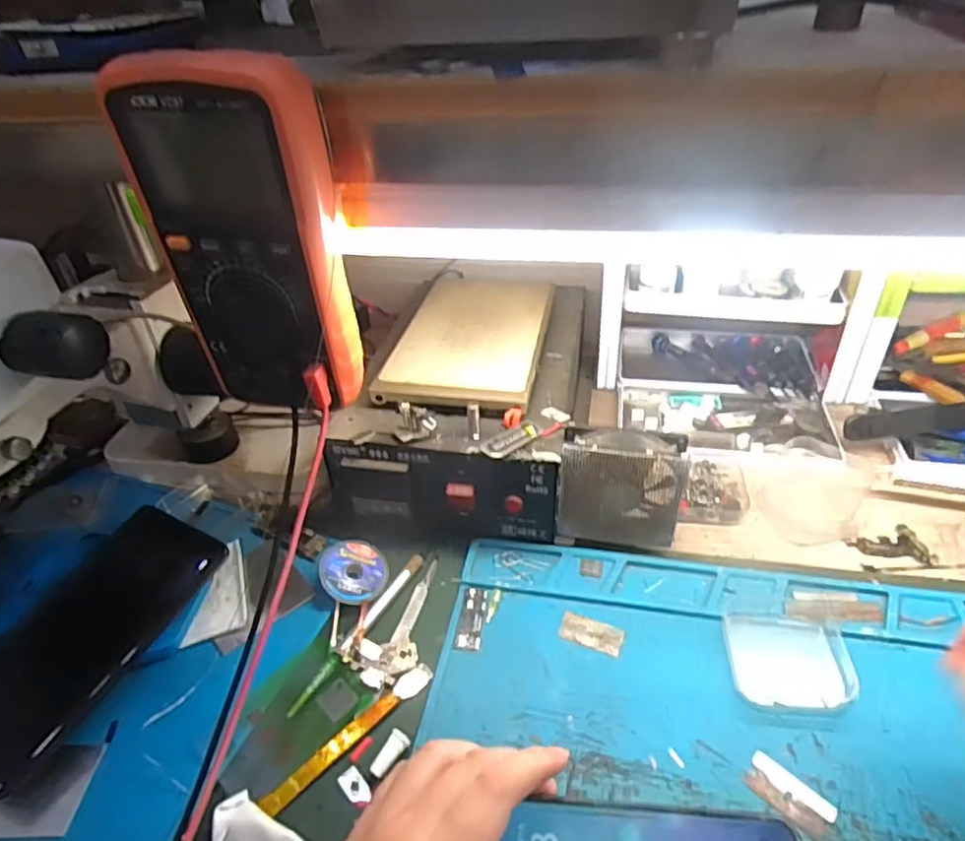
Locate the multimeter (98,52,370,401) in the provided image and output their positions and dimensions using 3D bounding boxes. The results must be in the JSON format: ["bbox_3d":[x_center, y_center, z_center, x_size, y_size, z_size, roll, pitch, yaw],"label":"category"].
[{"bbox_3d":[-0.112,-0.086,0.309,0.086,0.167,0.047,7,39,14],"label":"multimeter"}]

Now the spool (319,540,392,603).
[{"bbox_3d":[-0.087,0.103,0.418,0.046,0.007,0.047,10,50,-13],"label":"spool"}]

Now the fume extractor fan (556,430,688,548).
[{"bbox_3d":[0.094,0.047,0.420,0.081,0.084,0.032,0,38,6],"label":"fume extractor fan"}]

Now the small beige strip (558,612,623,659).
[{"bbox_3d":[0.068,0.131,0.379,0.037,0.004,0.018,12,41,21],"label":"small beige strip"}]

